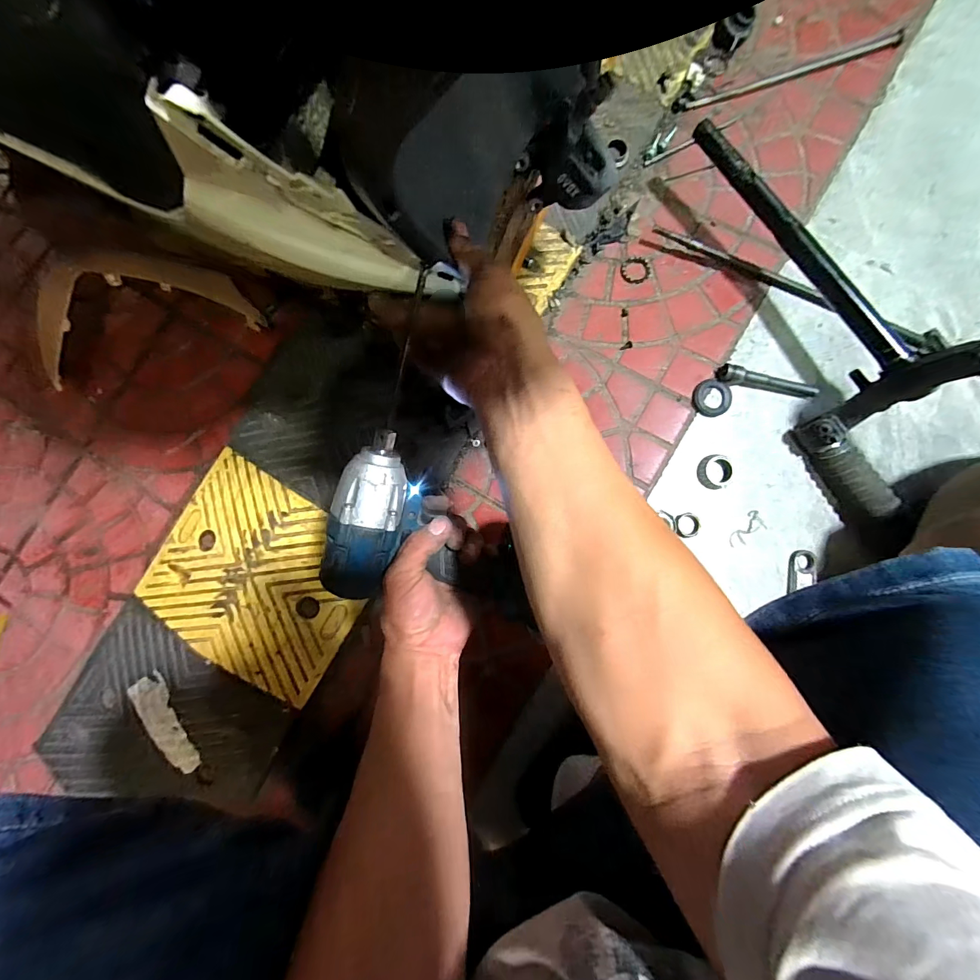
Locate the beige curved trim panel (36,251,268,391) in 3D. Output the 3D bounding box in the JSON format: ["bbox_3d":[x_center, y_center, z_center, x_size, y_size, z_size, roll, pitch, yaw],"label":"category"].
[{"bbox_3d":[-0.478,-0.257,0.572,0.308,0.096,0.155,-16,88,-2],"label":"beige curved trim panel"}]

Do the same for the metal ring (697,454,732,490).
[{"bbox_3d":[0.298,-0.024,0.544,0.044,0.006,0.045,0,84,4],"label":"metal ring"}]

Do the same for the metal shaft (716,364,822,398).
[{"bbox_3d":[0.368,-0.142,0.542,0.133,0.024,0.022,11,85,5],"label":"metal shaft"}]

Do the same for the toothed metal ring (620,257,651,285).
[{"bbox_3d":[0.206,-0.311,0.583,0.041,0.004,0.038,0,84,4],"label":"toothed metal ring"}]

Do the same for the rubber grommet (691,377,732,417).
[{"bbox_3d":[0.298,-0.123,0.550,0.047,0.008,0.050,0,84,4],"label":"rubber grommet"}]

